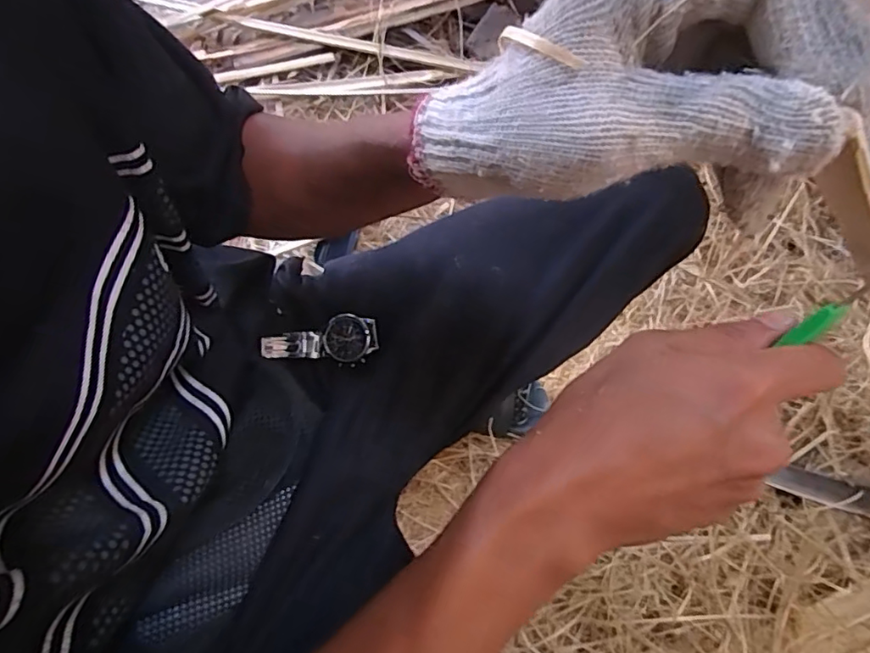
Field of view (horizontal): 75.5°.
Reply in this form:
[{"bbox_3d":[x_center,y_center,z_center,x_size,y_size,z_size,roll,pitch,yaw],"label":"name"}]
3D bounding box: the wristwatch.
[{"bbox_3d":[-0.090,0.013,0.437,0.086,0.020,0.037,-5,70,-19],"label":"wristwatch"}]

